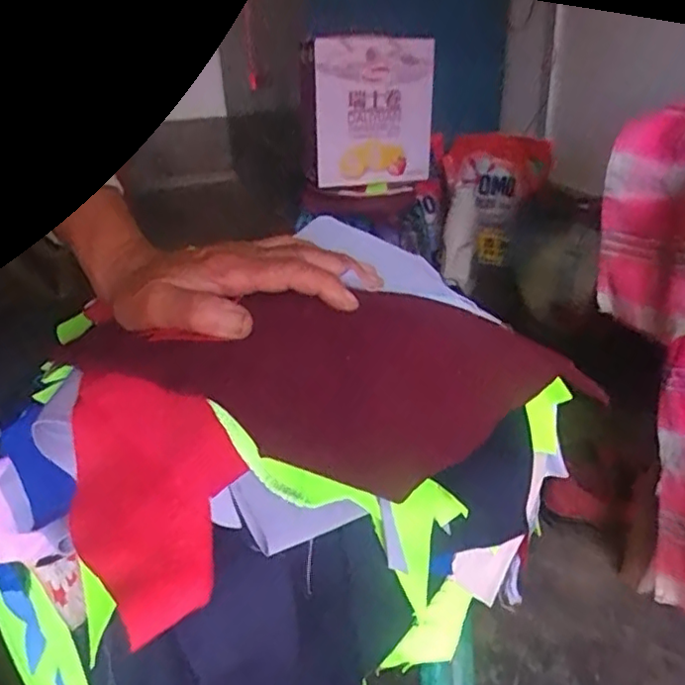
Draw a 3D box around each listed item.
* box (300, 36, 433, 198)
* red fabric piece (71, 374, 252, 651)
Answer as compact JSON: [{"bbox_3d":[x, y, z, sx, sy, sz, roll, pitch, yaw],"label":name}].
[{"bbox_3d":[0.057,-0.475,1.321,0.259,0.302,0.069,-2,15,4],"label":"box"},{"bbox_3d":[-0.092,0.062,0.295,0.080,0.010,0.133,-35,57,-7],"label":"red fabric piece"}]

